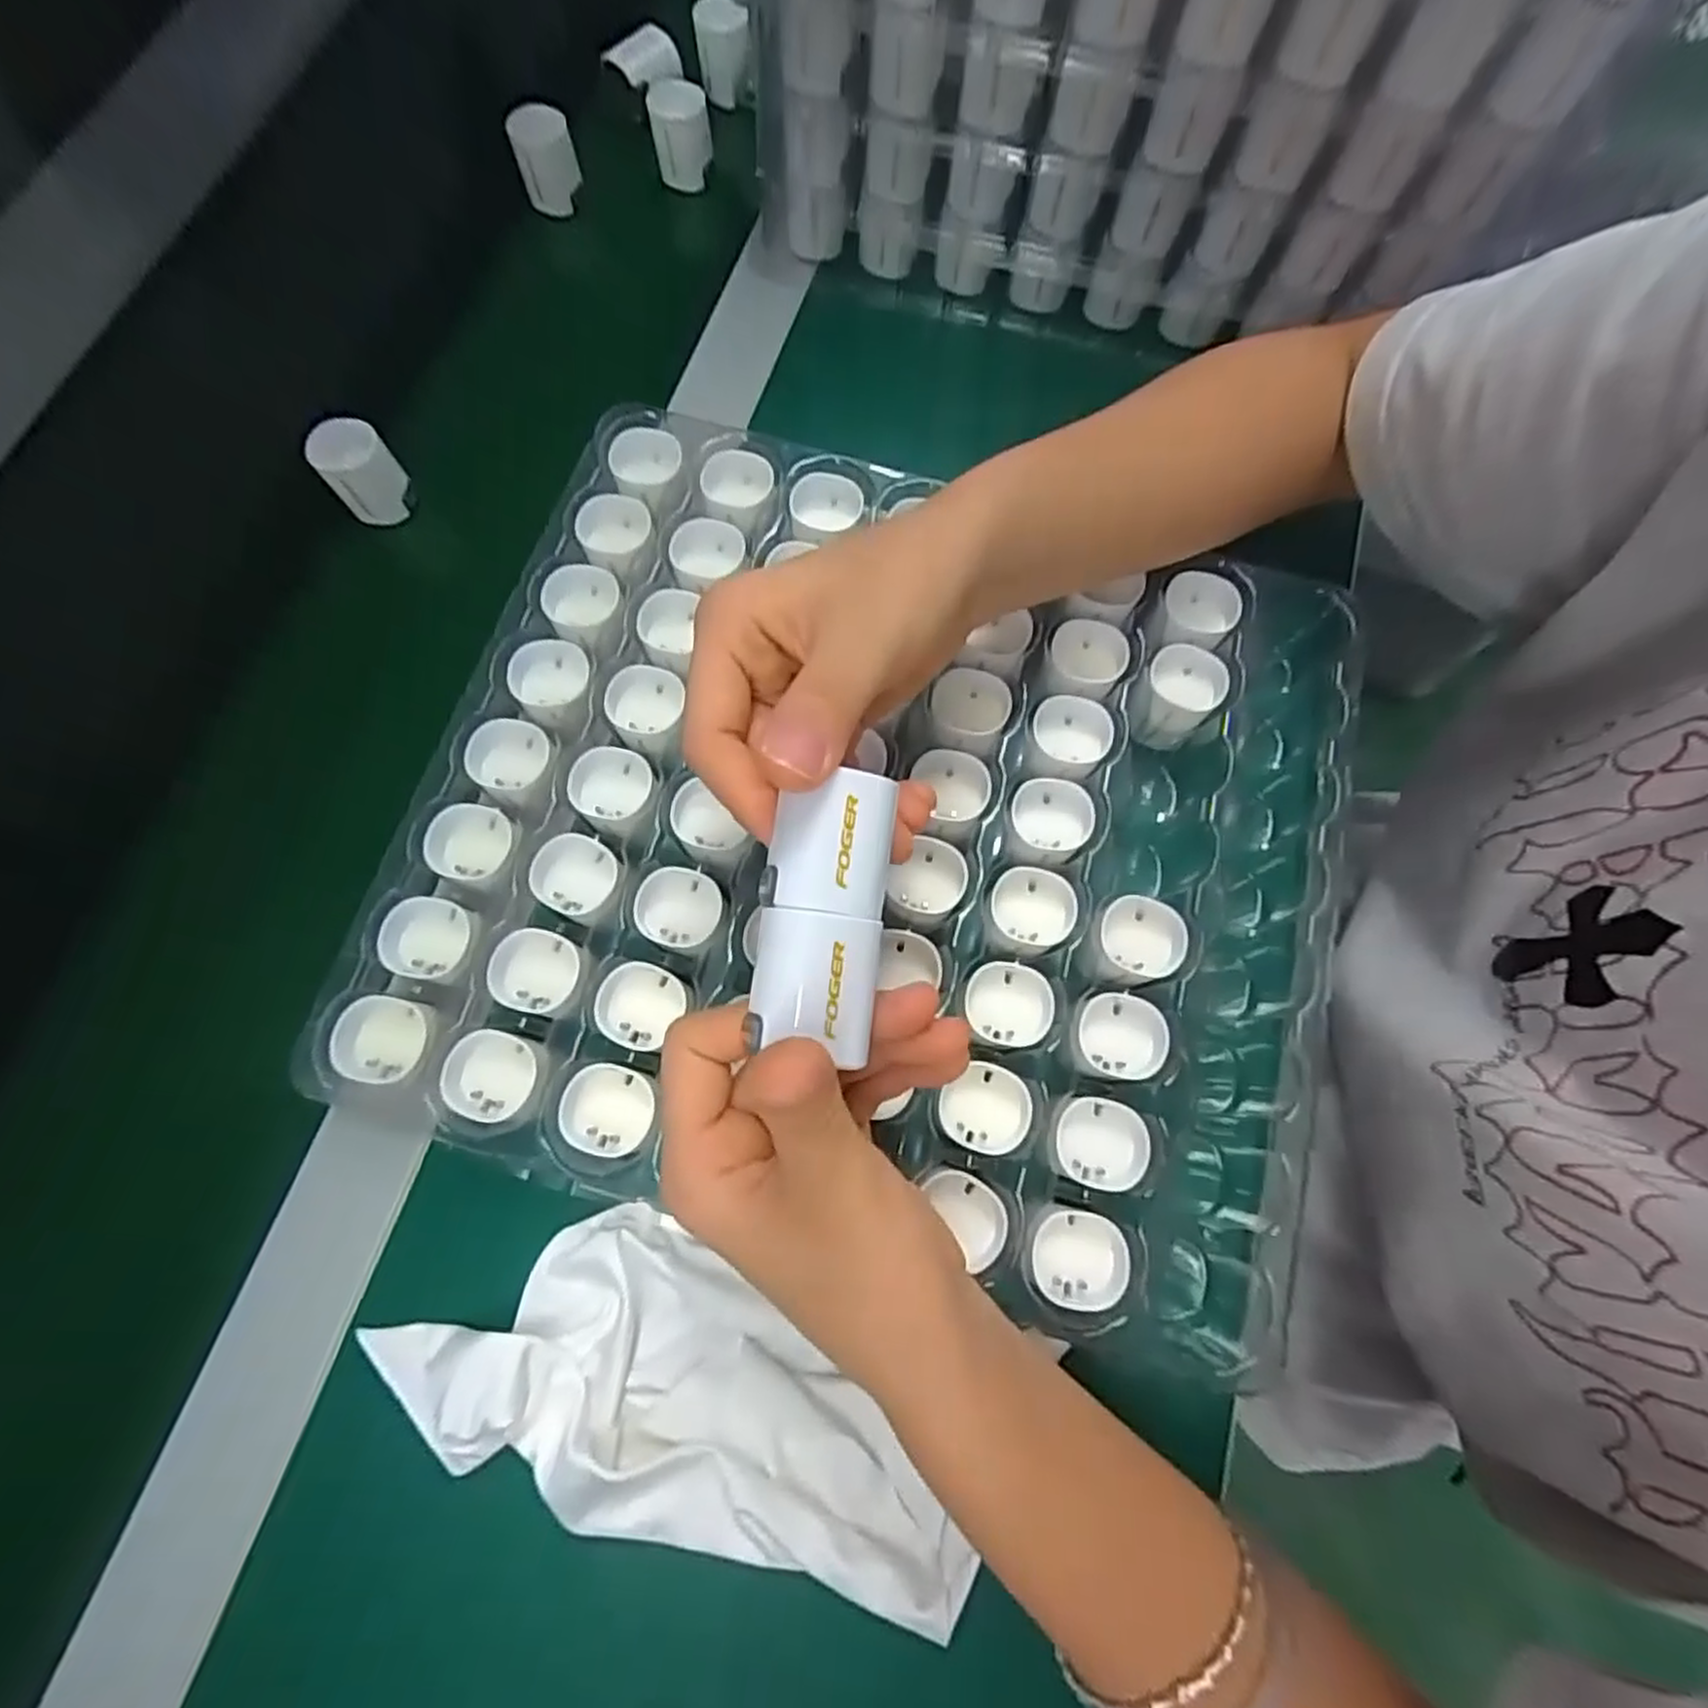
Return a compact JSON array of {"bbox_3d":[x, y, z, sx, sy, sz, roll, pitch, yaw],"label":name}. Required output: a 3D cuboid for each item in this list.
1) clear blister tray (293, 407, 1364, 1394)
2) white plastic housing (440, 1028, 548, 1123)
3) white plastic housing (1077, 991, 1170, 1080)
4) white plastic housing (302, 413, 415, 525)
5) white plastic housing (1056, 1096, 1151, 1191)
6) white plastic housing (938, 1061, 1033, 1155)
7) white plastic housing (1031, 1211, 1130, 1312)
[{"bbox_3d":[0.013,-0.009,0.304,0.337,0.043,0.299,16,72,4],"label":"clear blister tray"},{"bbox_3d":[-0.119,0.075,0.262,0.033,0.016,0.028,8,72,2],"label":"white plastic housing"},{"bbox_3d":[0.094,0.064,0.273,0.026,0.017,0.027,0,72,-1],"label":"white plastic housing"},{"bbox_3d":[-0.227,-0.177,0.358,0.030,0.037,0.027,-37,76,-12],"label":"white plastic housing"},{"bbox_3d":[0.083,0.097,0.262,0.027,0.012,0.028,0,72,-1],"label":"white plastic housing"},{"bbox_3d":[0.045,0.087,0.267,0.028,0.014,0.028,8,72,2],"label":"white plastic housing"},{"bbox_3d":[0.073,0.132,0.252,0.026,0.018,0.028,10,72,2],"label":"white plastic housing"}]

